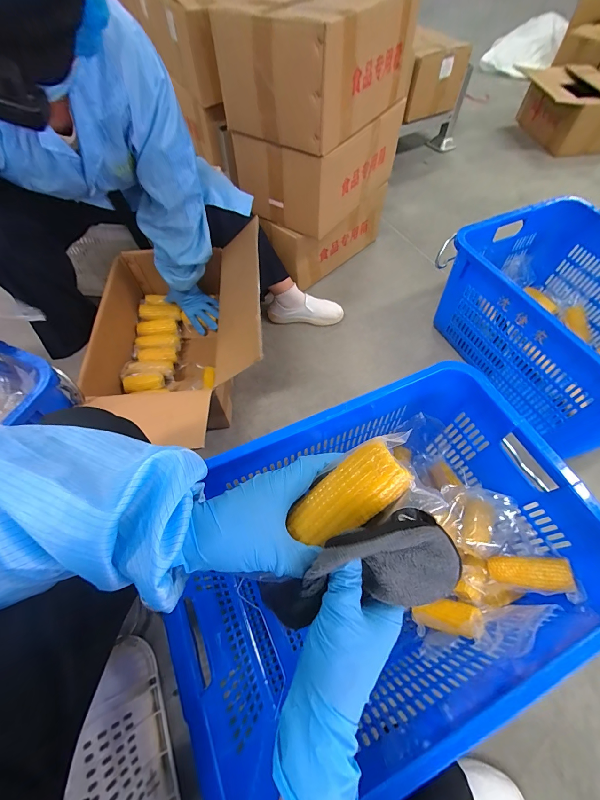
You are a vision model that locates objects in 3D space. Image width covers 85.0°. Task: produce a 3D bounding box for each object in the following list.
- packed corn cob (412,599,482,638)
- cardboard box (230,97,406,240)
[{"bbox_3d":[0.246,0.367,0.558,0.043,0.108,0.051,26,54,-29],"label":"packed corn cob"},{"bbox_3d":[0.066,-0.711,0.967,0.278,0.198,0.449,34,65,18],"label":"cardboard box"}]

